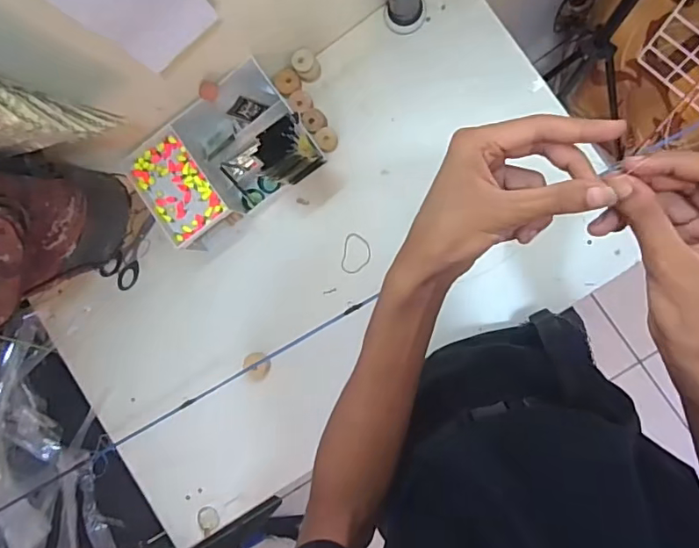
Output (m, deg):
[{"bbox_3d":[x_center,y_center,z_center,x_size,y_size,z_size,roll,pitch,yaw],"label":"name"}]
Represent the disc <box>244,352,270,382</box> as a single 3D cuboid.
[{"bbox_3d":[-0.134,0.135,0.757,0.038,0.007,0.044,0,102,-8],"label":"disc"}]

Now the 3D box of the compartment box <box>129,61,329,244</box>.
[{"bbox_3d":[-0.165,-0.156,0.722,0.238,0.109,0.169,-36,84,7],"label":"compartment box"}]

